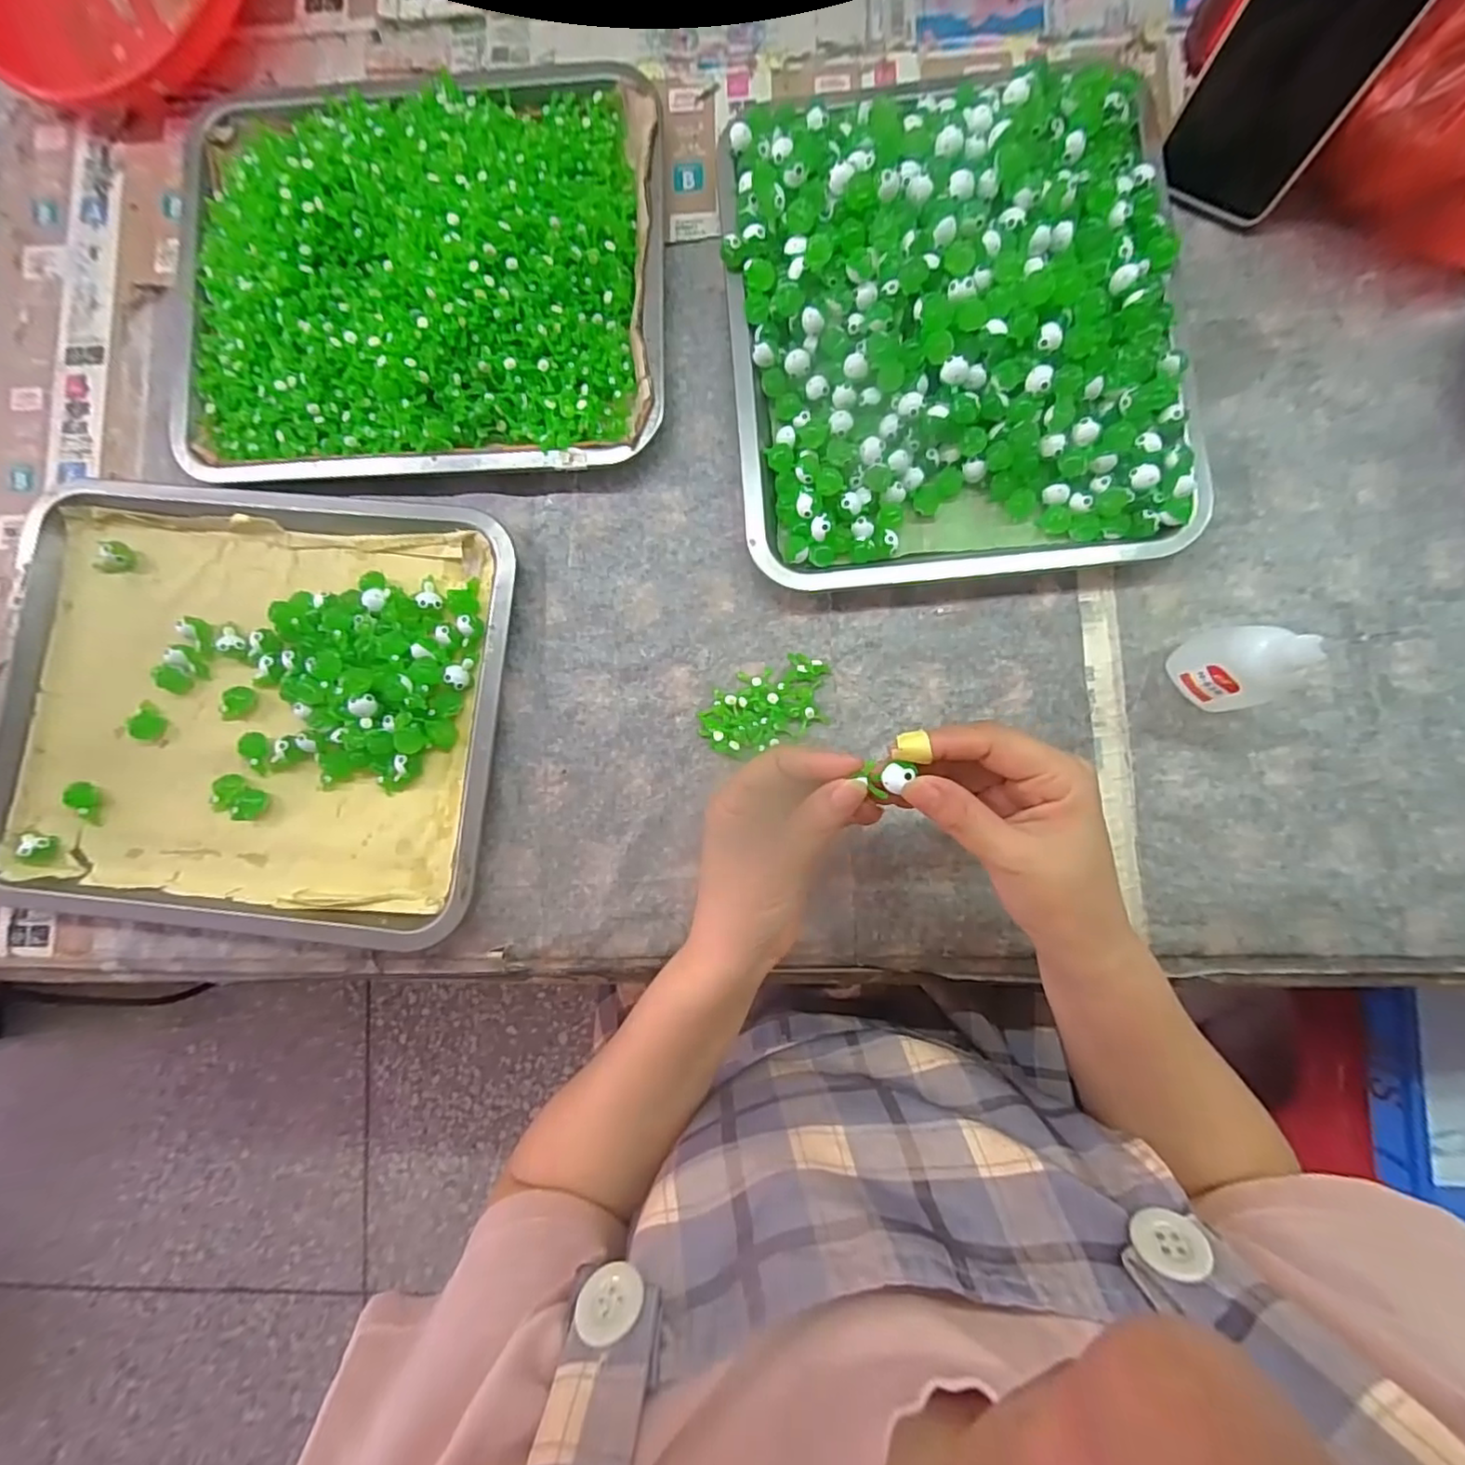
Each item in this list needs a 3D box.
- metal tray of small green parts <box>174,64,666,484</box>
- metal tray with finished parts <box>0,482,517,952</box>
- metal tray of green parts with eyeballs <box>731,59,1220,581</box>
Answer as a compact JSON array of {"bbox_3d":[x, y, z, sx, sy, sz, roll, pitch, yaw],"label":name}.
[{"bbox_3d":[-0.196,-0.288,0.374,0.304,0.053,0.253,-1,86,3],"label":"metal tray of small green parts"},{"bbox_3d":[-0.294,-0.017,0.378,0.309,0.026,0.264,5,86,3],"label":"metal tray with finished parts"},{"bbox_3d":[0.128,-0.241,0.354,0.256,0.056,0.288,-4,85,3],"label":"metal tray of green parts with eyeballs"}]

